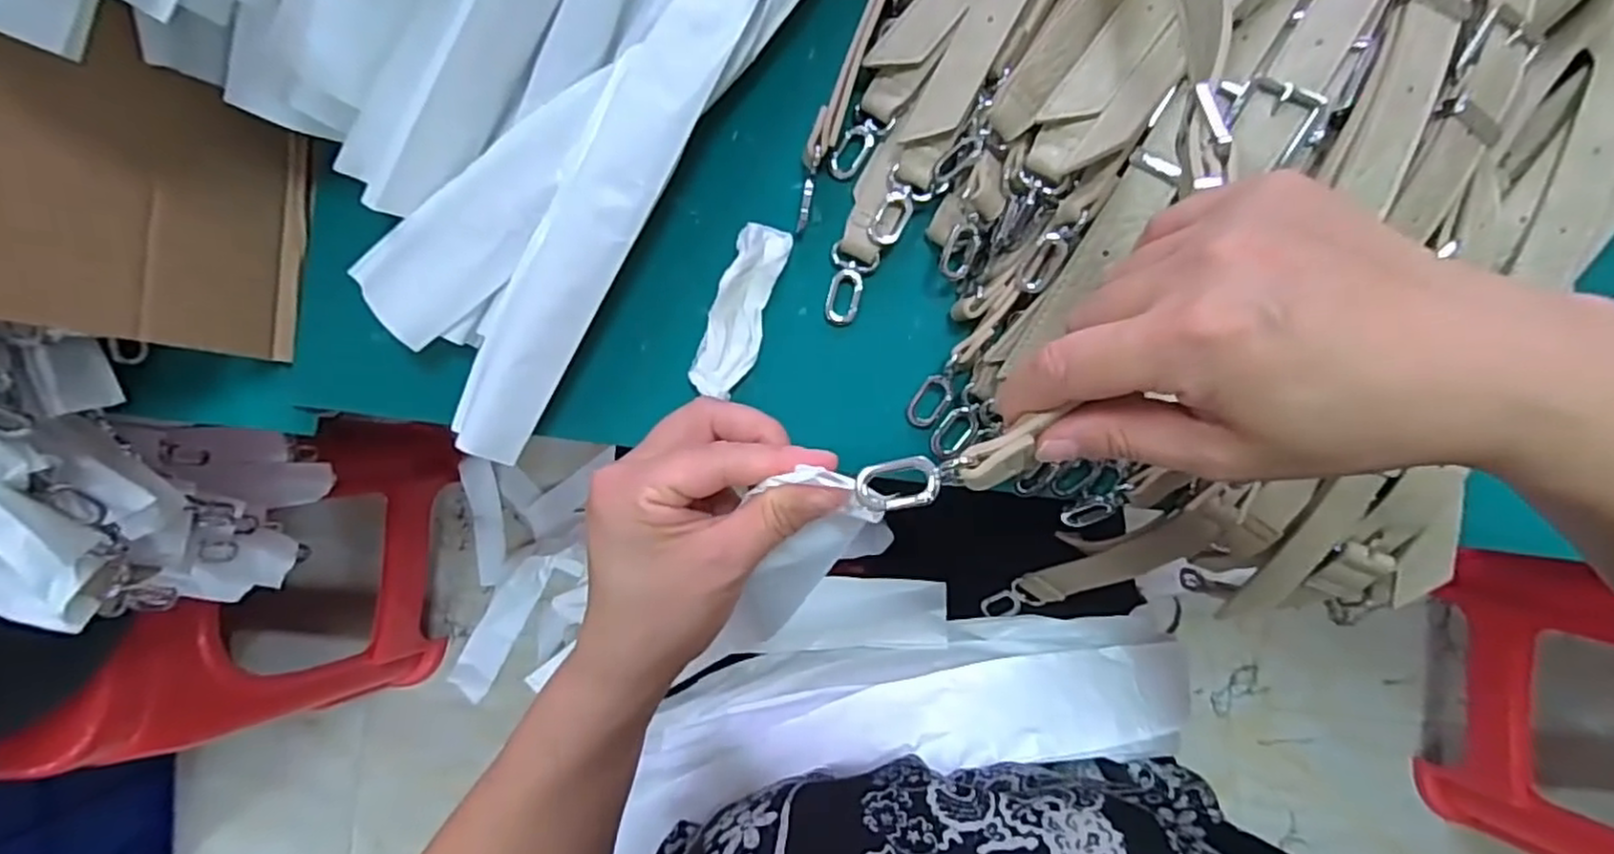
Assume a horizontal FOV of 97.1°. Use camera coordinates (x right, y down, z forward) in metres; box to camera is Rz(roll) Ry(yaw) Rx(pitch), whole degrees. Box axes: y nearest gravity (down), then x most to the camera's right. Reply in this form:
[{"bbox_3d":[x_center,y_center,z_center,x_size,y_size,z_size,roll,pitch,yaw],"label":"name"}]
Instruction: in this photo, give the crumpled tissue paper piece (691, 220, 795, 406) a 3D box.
[{"bbox_3d":[-0.036,-0.062,0.378,0.028,0.015,0.092,18,89,3],"label":"crumpled tissue paper piece"}]

